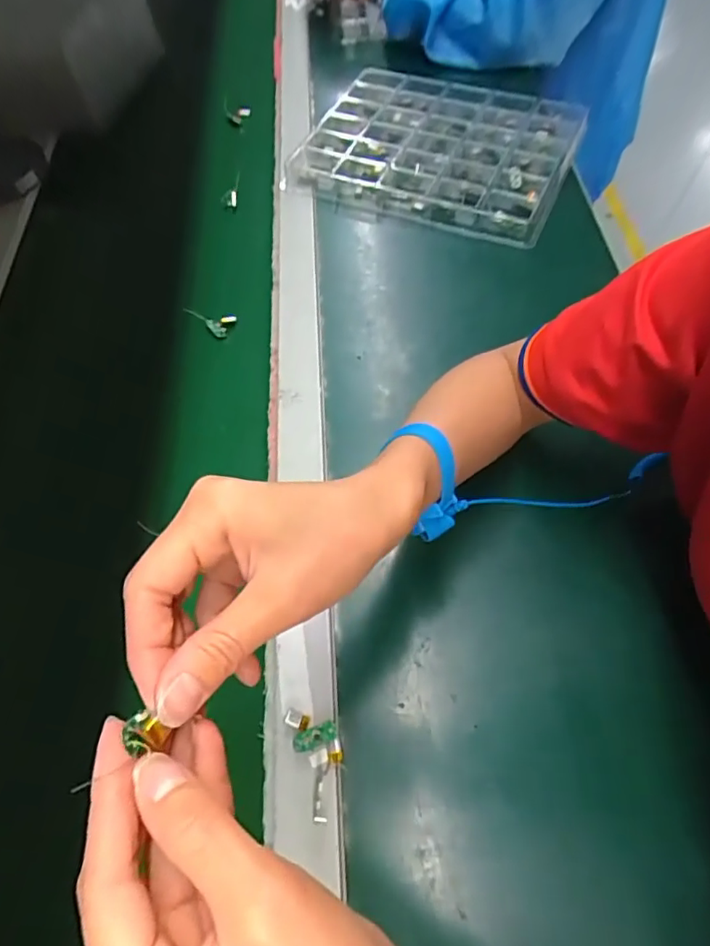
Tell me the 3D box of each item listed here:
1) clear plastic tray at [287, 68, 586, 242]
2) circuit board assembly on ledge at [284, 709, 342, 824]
[{"bbox_3d":[0.104,-0.401,0.679,0.307,0.039,0.272,19,62,15],"label":"clear plastic tray"},{"bbox_3d":[-0.023,0.178,0.348,0.029,0.011,0.061,-16,60,-6],"label":"circuit board assembly on ledge"}]

